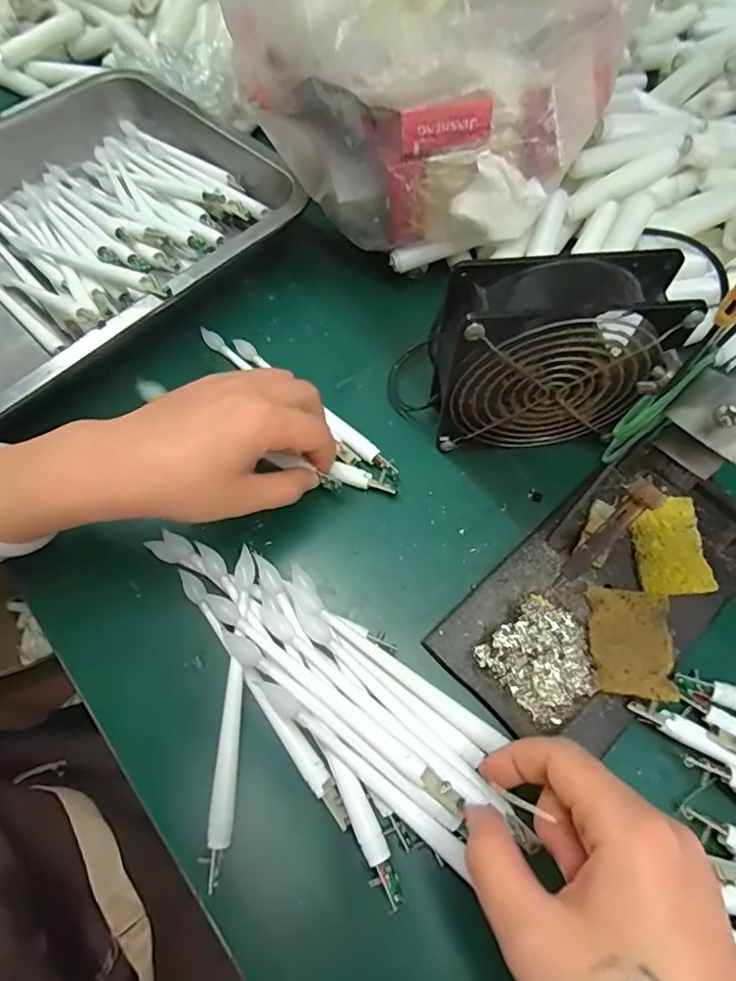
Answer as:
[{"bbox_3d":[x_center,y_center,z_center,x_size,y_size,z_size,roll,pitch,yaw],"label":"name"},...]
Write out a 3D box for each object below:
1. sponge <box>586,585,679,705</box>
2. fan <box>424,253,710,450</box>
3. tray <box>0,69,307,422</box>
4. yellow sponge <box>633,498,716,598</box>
[{"bbox_3d":[0.138,0.079,0.277,0.039,0.010,0.055,4,66,3],"label":"sponge"},{"bbox_3d":[0.097,-0.074,0.296,0.122,0.116,0.045,-1,66,1],"label":"fan"},{"bbox_3d":[-0.243,-0.186,0.402,0.346,0.062,0.257,-42,71,-16],"label":"tray"},{"bbox_3d":[0.171,0.031,0.301,0.039,0.004,0.055,-3,66,0],"label":"yellow sponge"}]

